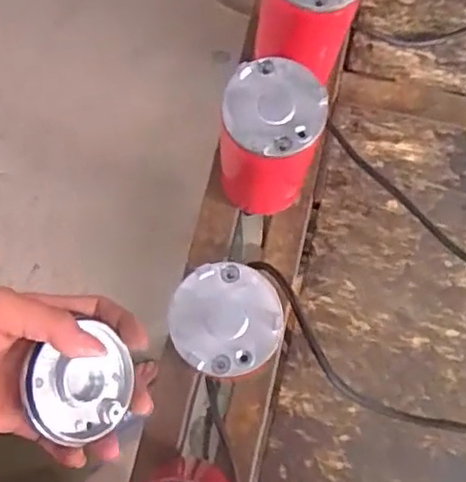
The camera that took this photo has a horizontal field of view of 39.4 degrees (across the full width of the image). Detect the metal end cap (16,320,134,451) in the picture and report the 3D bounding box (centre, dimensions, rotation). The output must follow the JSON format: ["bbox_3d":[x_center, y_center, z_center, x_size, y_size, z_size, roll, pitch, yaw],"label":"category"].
[{"bbox_3d":[-0.092,0.087,0.397,0.066,0.009,0.063,-22,102,-40],"label":"metal end cap"}]

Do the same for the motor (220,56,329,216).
[{"bbox_3d":[0.028,-0.077,0.543,0.075,0.176,0.070,0,76,0],"label":"motor"}]

